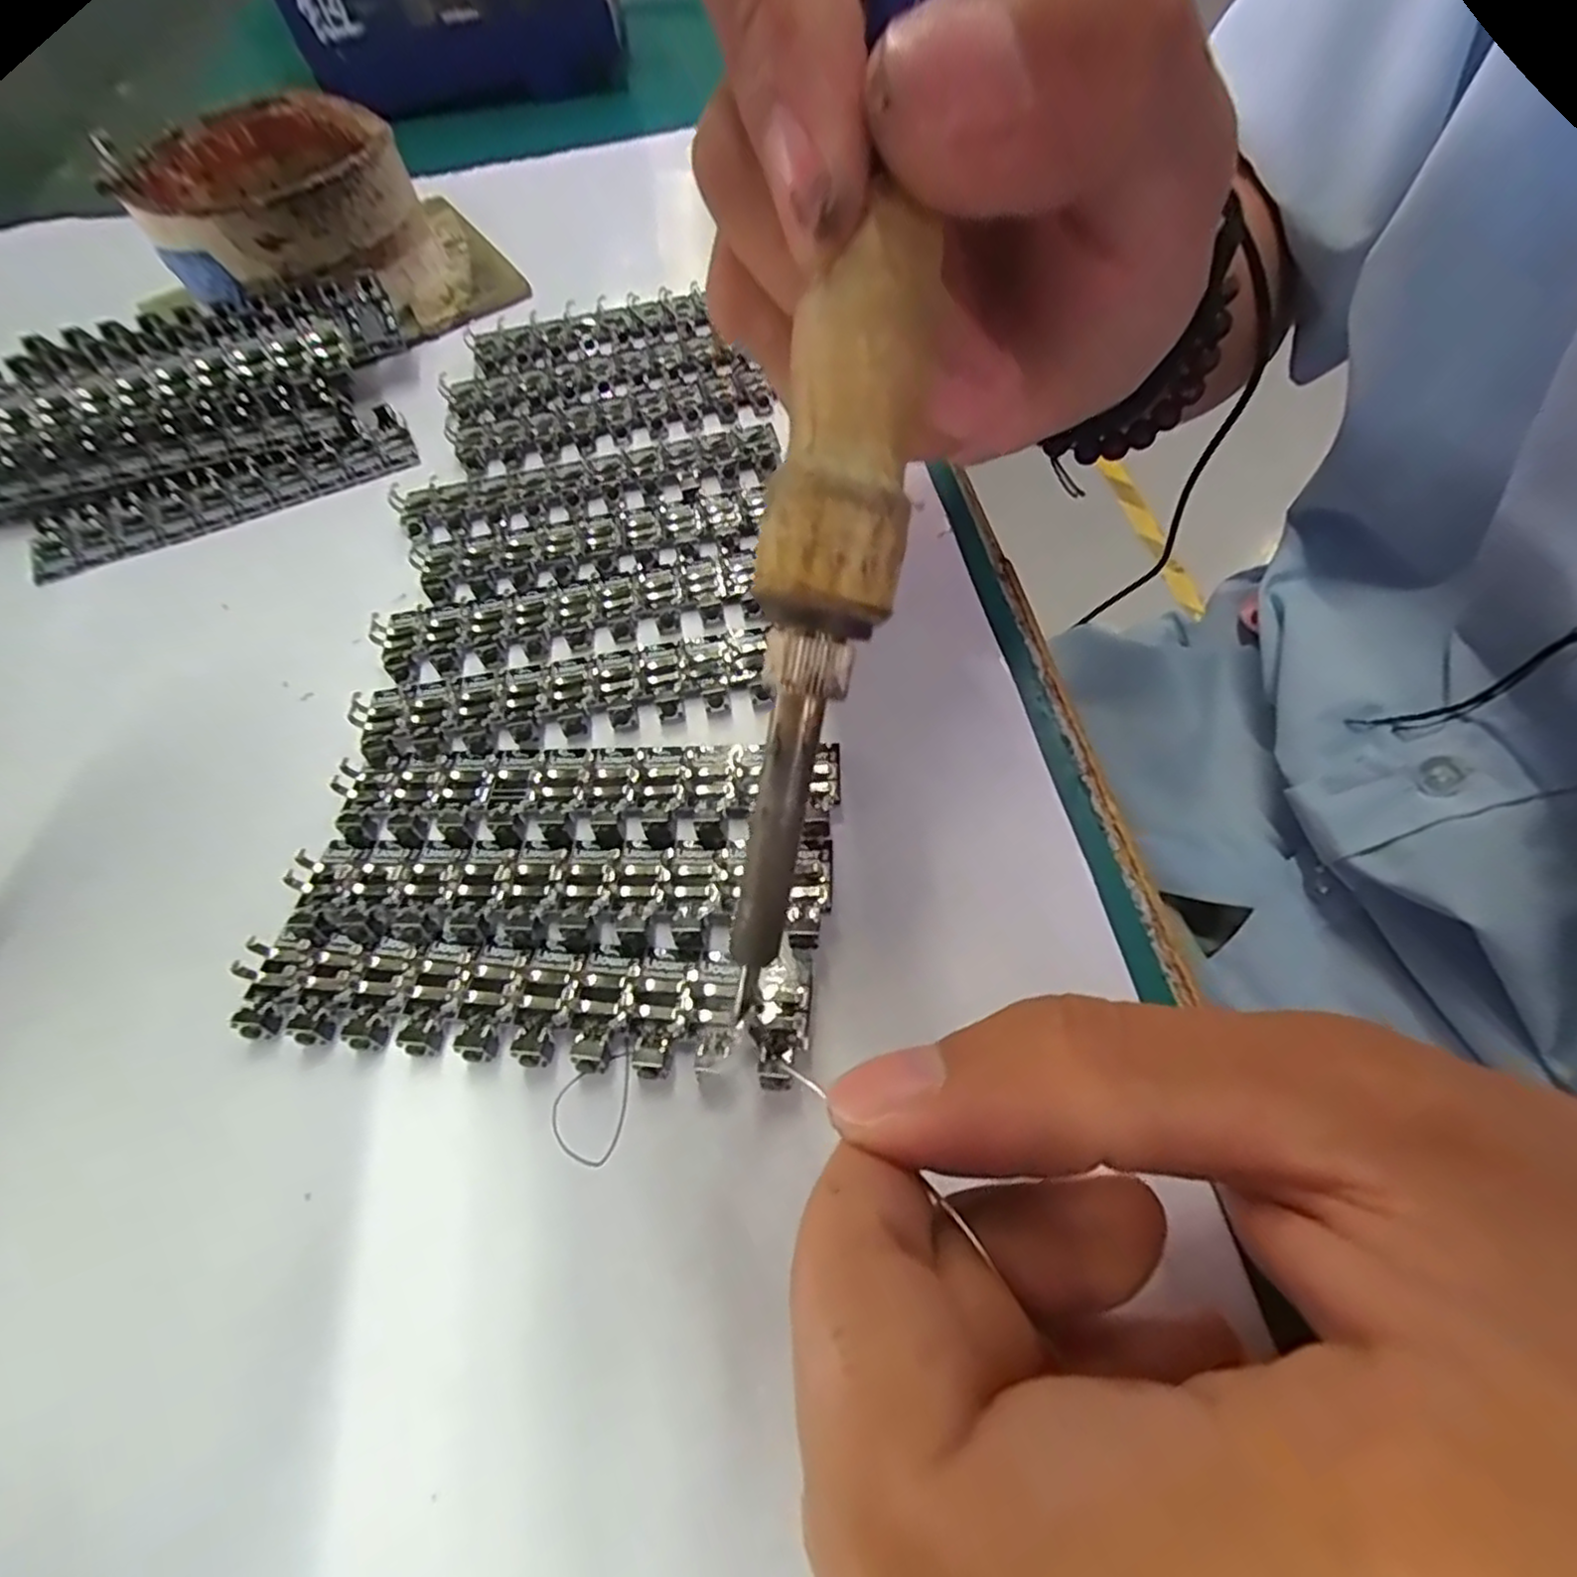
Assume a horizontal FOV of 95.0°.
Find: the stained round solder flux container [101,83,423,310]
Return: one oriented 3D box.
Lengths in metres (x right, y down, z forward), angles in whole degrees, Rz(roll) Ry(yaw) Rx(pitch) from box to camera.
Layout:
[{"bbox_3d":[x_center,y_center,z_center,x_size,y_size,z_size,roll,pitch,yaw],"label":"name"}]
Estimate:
[{"bbox_3d":[-0.169,-0.195,0.249,0.083,0.044,0.089,-20,61,-8],"label":"stained round solder flux container"}]

